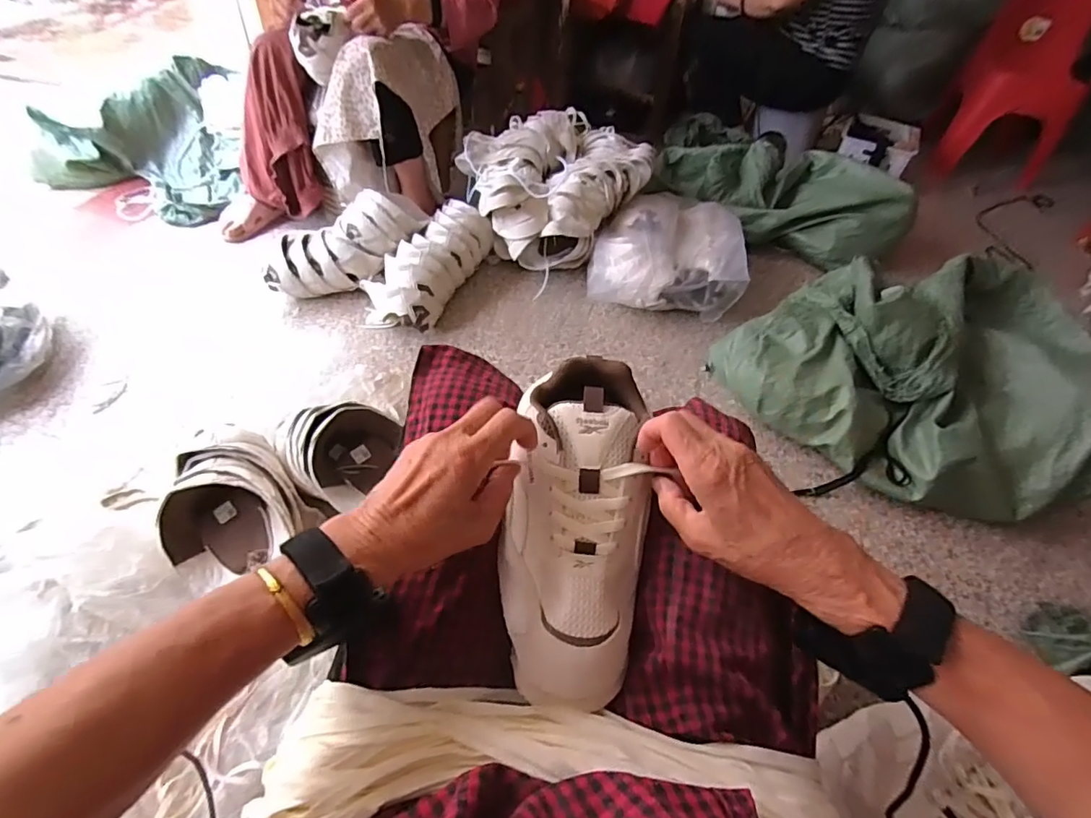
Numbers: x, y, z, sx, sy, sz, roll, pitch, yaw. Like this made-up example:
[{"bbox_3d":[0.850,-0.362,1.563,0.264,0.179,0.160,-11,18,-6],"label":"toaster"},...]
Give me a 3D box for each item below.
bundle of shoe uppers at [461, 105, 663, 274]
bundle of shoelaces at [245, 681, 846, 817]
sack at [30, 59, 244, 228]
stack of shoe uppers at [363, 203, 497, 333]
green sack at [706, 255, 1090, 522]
[{"bbox_3d":[0.036,-0.552,1.309,0.406,0.252,0.310,-25,56,-25],"label":"bundle of shoe uppers"},{"bbox_3d":[0.008,0.228,0.312,0.361,0.051,0.096,8,49,1],"label":"bundle of shoelaces"},{"bbox_3d":[-1.089,-0.725,1.420,0.537,0.234,0.501,-28,57,-26],"label":"sack"},{"bbox_3d":[-0.271,-0.337,1.212,0.173,0.123,0.379,25,64,15],"label":"stack of shoe uppers"},{"bbox_3d":[0.659,-0.074,0.982,0.605,0.246,0.427,13,49,6],"label":"green sack"}]

